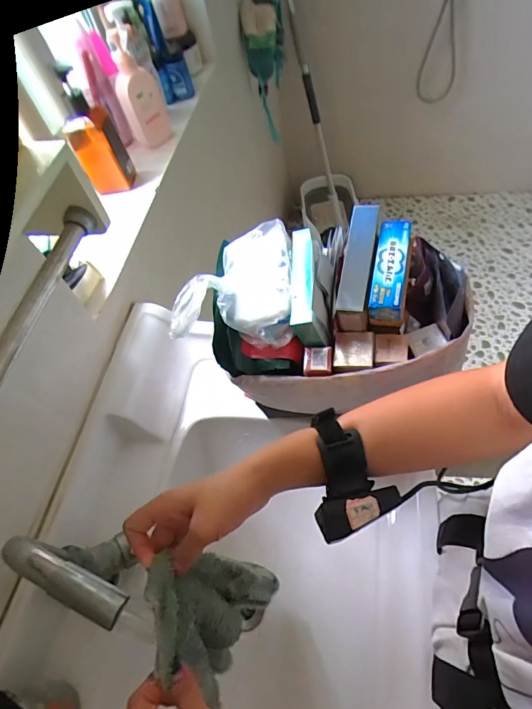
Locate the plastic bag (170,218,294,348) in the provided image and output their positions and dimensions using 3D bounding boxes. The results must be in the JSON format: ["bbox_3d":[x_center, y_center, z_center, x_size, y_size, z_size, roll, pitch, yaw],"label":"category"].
[{"bbox_3d":[-0.030,-0.072,0.454,0.115,0.062,0.153,-3,56,7],"label":"plastic bag"}]

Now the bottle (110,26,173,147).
[{"bbox_3d":[-0.233,-0.487,0.774,0.077,0.173,0.052,-27,57,-10],"label":"bottle"}]

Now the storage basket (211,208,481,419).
[{"bbox_3d":[0.081,-0.039,0.483,0.263,0.163,0.169,-5,56,5],"label":"storage basket"}]

